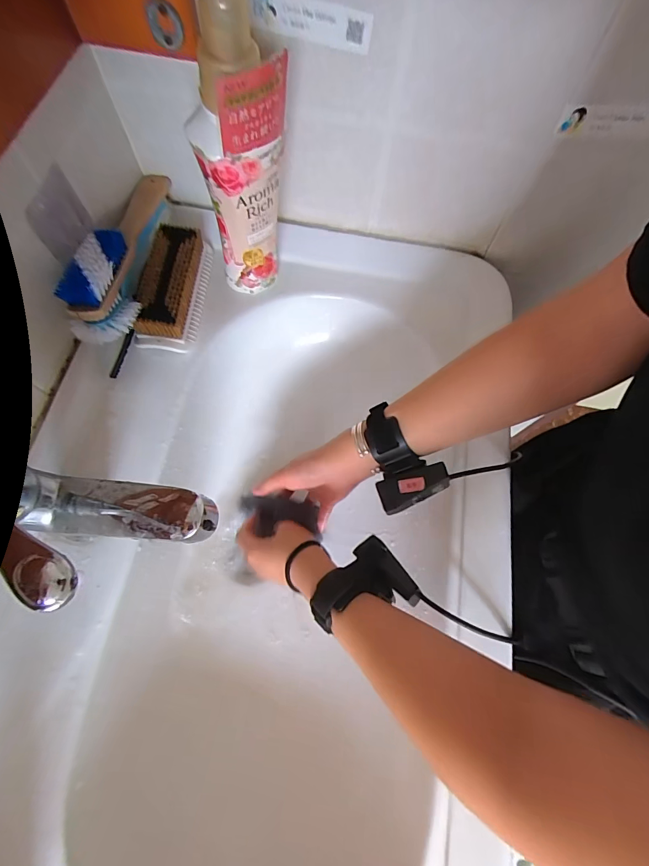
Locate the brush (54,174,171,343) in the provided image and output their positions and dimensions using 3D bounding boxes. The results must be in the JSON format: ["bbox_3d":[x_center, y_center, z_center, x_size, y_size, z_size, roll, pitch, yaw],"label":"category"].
[{"bbox_3d":[-0.219,-0.212,0.417,0.046,0.060,0.238,5,70,-1],"label":"brush"}]

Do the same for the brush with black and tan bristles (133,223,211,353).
[{"bbox_3d":[-0.176,-0.173,0.453,0.069,0.039,0.149,3,70,-1],"label":"brush with black and tan bristles"}]

